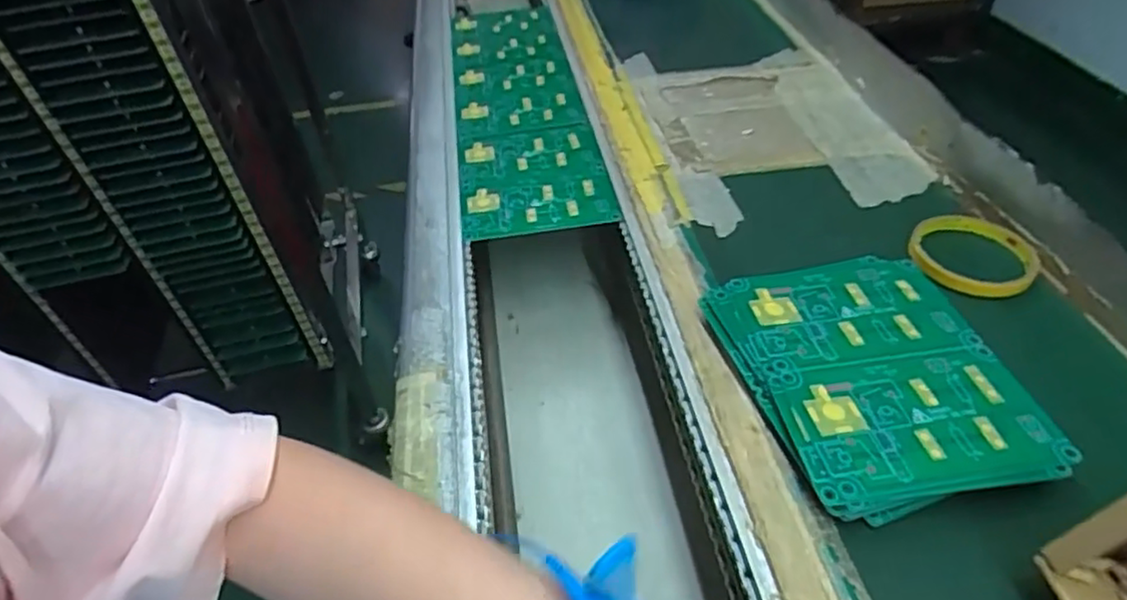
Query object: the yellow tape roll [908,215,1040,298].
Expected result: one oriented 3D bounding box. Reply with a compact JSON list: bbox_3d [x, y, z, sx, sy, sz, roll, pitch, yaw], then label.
[{"bbox_3d":[0.303,-0.035,0.493,0.089,0.012,0.089,-4,44,4],"label":"yellow tape roll"}]

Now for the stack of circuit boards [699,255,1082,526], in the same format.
[{"bbox_3d":[0.188,0.043,0.403,0.149,0.025,0.176,-14,44,-7],"label":"stack of circuit boards"}]

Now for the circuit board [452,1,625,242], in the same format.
[{"bbox_3d":[-0.055,-0.231,0.759,0.138,0.014,0.536,-10,44,-3],"label":"circuit board"}]

